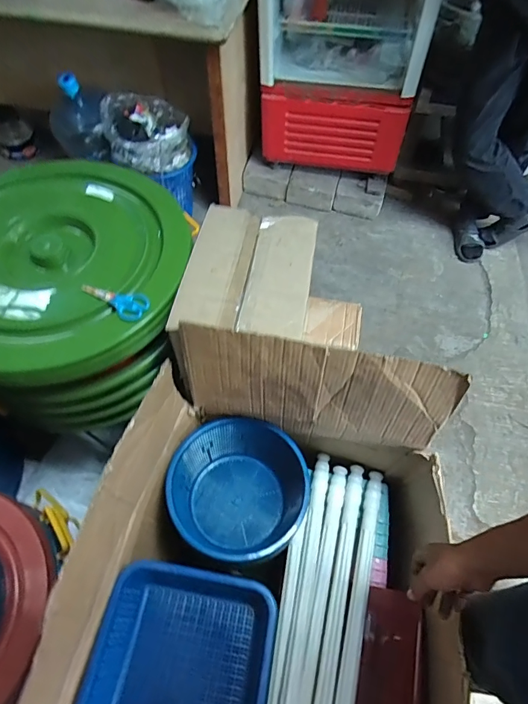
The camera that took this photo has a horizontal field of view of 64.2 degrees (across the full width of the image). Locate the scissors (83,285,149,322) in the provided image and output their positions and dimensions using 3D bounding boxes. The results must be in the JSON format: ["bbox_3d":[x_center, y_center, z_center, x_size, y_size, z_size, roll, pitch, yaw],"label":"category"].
[{"bbox_3d":[-0.246,-0.081,0.685,0.121,0.016,0.046,10,61,6],"label":"scissors"}]

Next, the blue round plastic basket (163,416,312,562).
[{"bbox_3d":[-0.052,0.270,0.840,0.244,0.151,0.243,0,60,0],"label":"blue round plastic basket"}]

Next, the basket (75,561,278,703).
[{"bbox_3d":[-0.134,0.532,0.642,0.276,0.094,0.354,9,61,5],"label":"basket"}]

